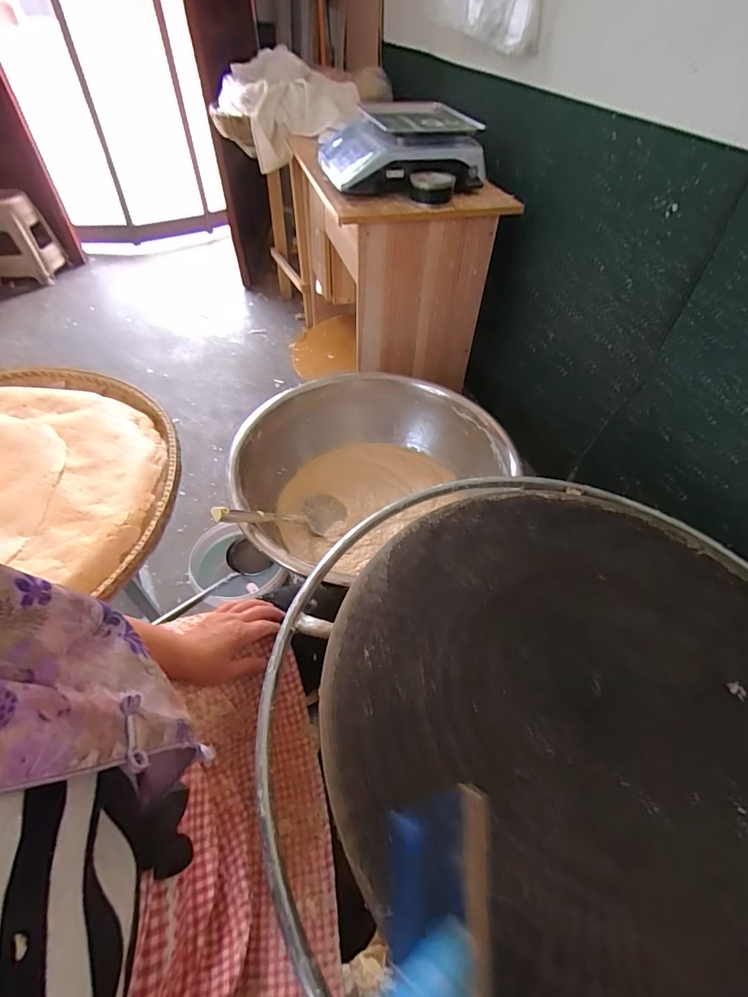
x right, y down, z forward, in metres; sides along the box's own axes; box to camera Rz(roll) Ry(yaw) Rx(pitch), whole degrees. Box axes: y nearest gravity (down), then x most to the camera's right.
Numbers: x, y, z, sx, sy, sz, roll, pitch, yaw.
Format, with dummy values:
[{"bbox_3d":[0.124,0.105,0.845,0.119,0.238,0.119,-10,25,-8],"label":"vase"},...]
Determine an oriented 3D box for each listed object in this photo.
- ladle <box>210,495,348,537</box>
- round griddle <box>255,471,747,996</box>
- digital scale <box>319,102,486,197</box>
[{"bbox_3d":[-0.177,0.027,0.887,0.086,0.372,0.079,35,100,22],"label":"ladle"},{"bbox_3d":[0.237,0.230,0.480,0.674,0.068,0.661,2,51,-3],"label":"round griddle"},{"bbox_3d":[0.056,-0.826,1.040,0.298,0.129,0.343,-13,51,-12],"label":"digital scale"}]

